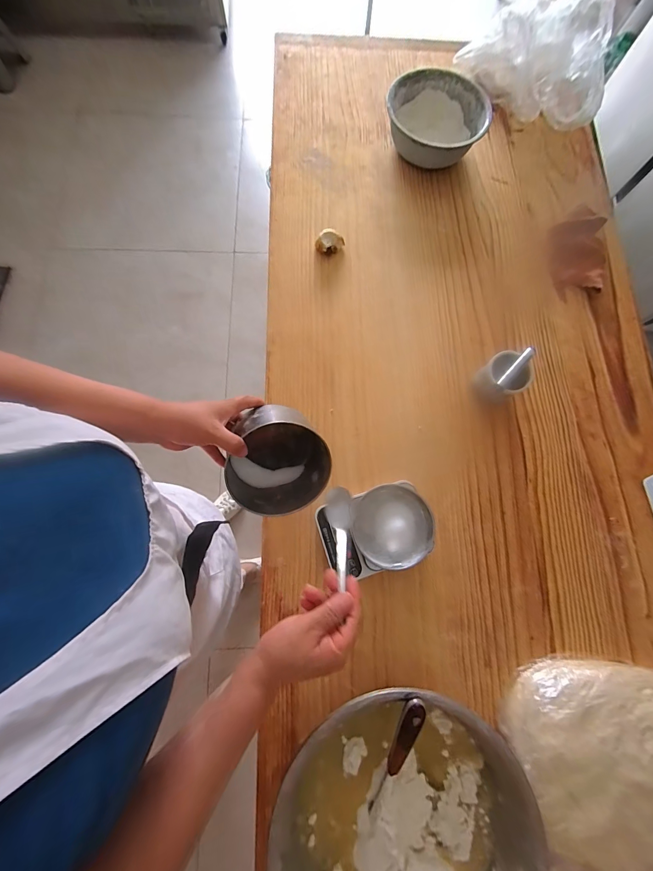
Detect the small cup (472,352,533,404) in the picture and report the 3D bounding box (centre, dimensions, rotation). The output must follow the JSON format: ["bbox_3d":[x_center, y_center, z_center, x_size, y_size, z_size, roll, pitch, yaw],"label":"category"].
[{"bbox_3d":[0.310,-0.096,0.612,0.071,0.091,0.074,1,77,-3],"label":"small cup"}]

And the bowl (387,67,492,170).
[{"bbox_3d":[0.241,-0.714,0.761,0.213,0.083,0.223,1,77,-3],"label":"bowl"}]

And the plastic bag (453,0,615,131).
[{"bbox_3d":[0.465,-0.825,0.753,0.338,0.165,0.140,28,77,4],"label":"plastic bag"}]

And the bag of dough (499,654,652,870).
[{"bbox_3d":[0.439,0.495,0.487,0.325,0.049,0.293,-5,75,1],"label":"bag of dough"}]

